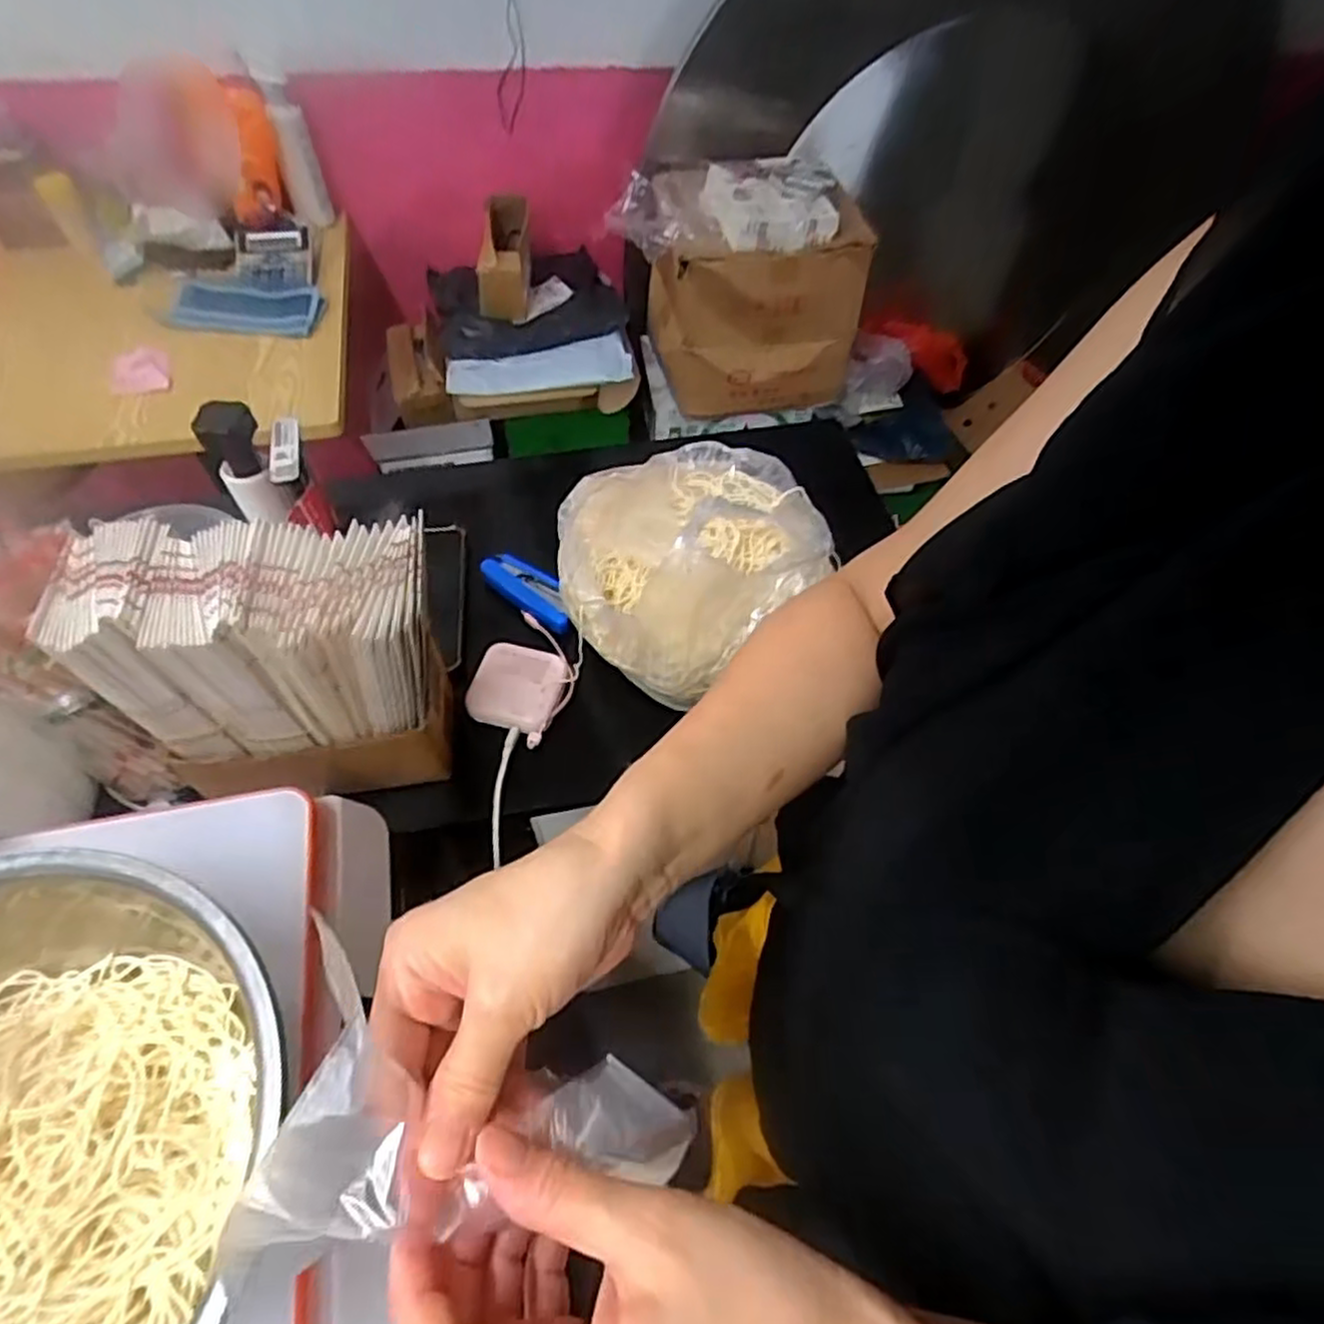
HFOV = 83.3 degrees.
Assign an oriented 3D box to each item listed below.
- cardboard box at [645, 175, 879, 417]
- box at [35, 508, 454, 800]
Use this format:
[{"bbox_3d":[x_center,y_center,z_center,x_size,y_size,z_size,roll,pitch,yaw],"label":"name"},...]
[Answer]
[{"bbox_3d":[0.160,-0.616,1.312,0.349,0.275,0.199,-4,57,-6],"label":"cardboard box"},{"bbox_3d":[-0.247,0.007,0.503,0.204,0.184,0.111,-3,57,-6],"label":"box"}]

